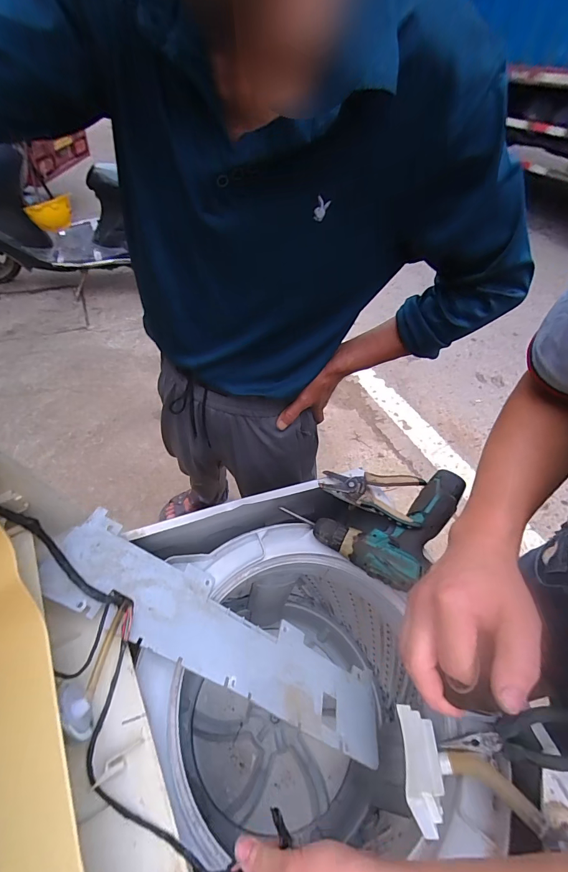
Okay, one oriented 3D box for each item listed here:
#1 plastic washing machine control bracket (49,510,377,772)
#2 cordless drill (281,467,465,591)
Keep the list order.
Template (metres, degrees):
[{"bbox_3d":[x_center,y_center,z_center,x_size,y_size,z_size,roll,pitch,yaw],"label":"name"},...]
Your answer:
[{"bbox_3d":[-0.069,0.262,0.478,0.481,0.015,0.113,36,33,-9],"label":"plastic washing machine control bracket"},{"bbox_3d":[0.152,0.127,0.577,0.210,0.070,0.191,16,61,19],"label":"cordless drill"}]

